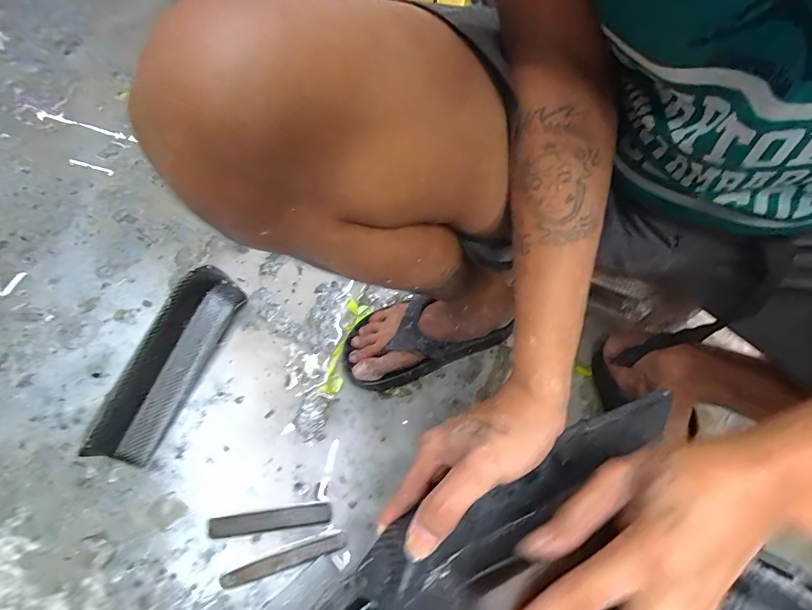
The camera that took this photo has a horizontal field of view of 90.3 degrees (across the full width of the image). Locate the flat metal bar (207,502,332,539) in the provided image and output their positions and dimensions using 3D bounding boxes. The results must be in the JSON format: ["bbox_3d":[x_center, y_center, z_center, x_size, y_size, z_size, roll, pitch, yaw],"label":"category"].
[{"bbox_3d":[-0.161,0.258,0.483,0.139,0.007,0.026,-4,63,-5],"label":"flat metal bar"}]

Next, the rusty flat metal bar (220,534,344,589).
[{"bbox_3d":[-0.140,0.294,0.466,0.138,0.006,0.017,-14,64,-10],"label":"rusty flat metal bar"}]

